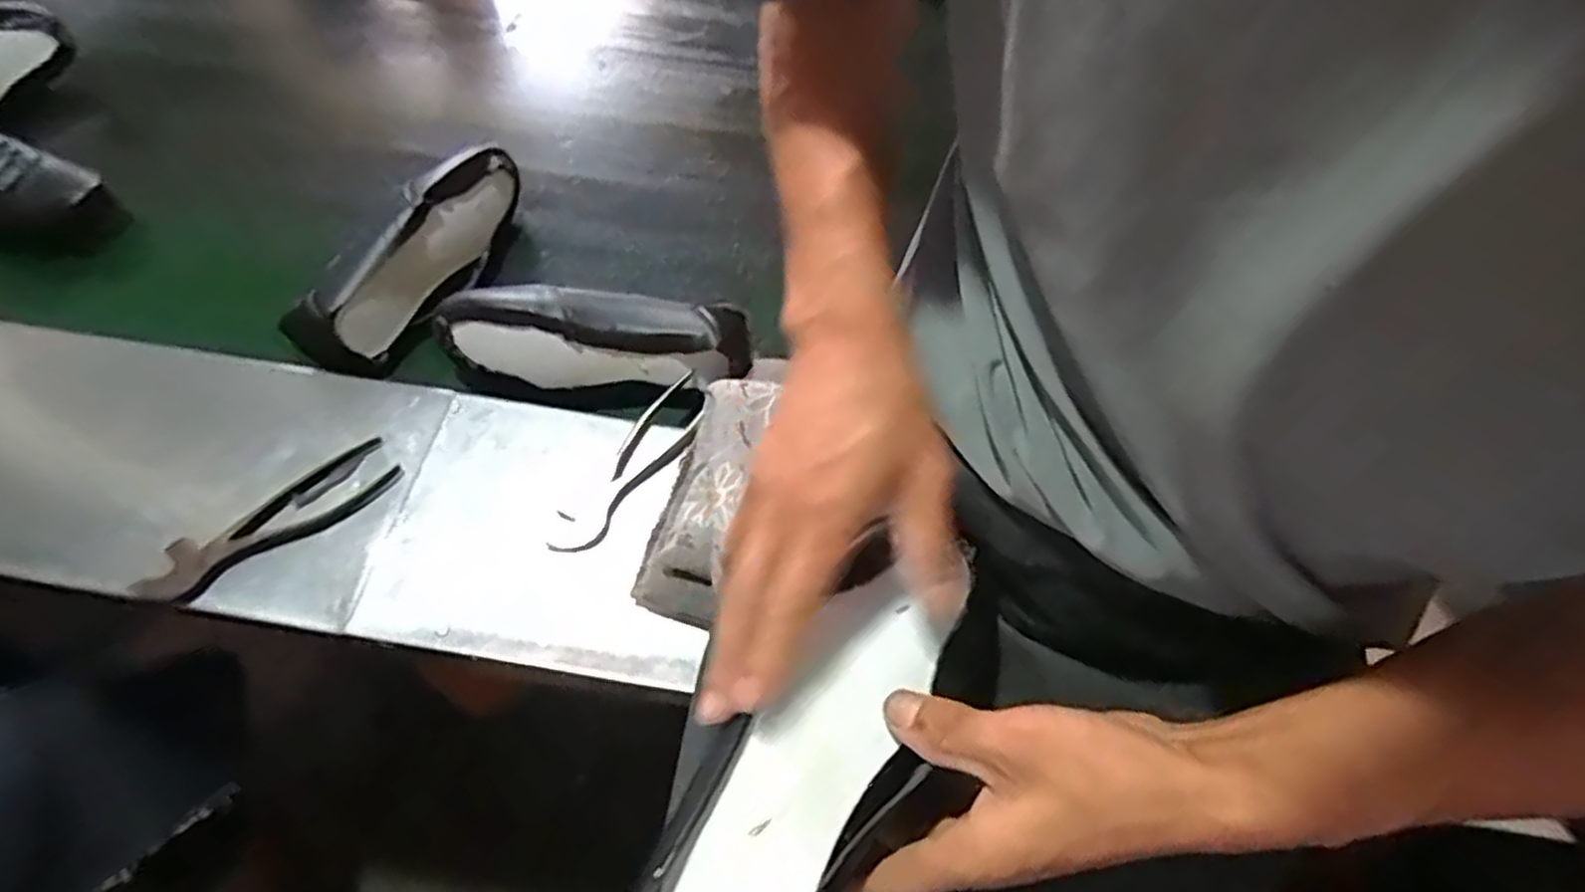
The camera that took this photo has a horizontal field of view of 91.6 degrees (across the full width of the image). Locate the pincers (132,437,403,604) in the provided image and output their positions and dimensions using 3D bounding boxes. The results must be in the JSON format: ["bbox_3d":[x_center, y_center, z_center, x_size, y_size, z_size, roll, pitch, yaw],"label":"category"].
[{"bbox_3d":[-0.411,0.061,0.612,0.190,0.013,0.057,-38,68,-22],"label":"pincers"}]

